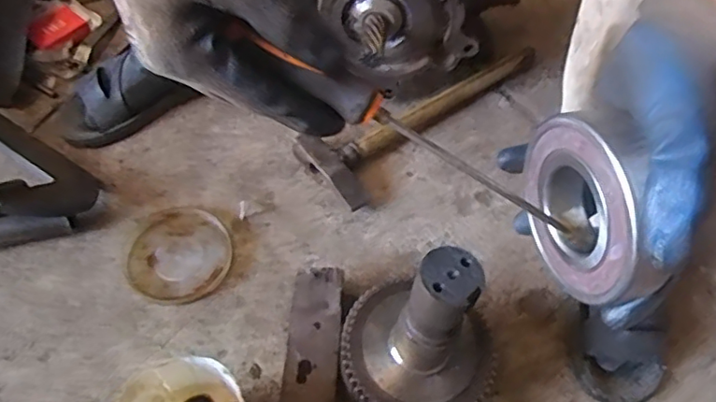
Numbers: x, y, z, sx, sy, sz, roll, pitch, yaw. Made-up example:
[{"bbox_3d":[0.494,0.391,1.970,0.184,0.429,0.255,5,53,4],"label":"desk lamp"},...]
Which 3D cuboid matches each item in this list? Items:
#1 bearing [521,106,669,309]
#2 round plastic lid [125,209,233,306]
[{"bbox_3d":[0.125,0.004,0.315,0.026,0.092,0.097,-4,58,-7],"label":"bearing"},{"bbox_3d":[-0.200,0.061,0.641,0.107,0.008,0.112,2,57,-3],"label":"round plastic lid"}]

